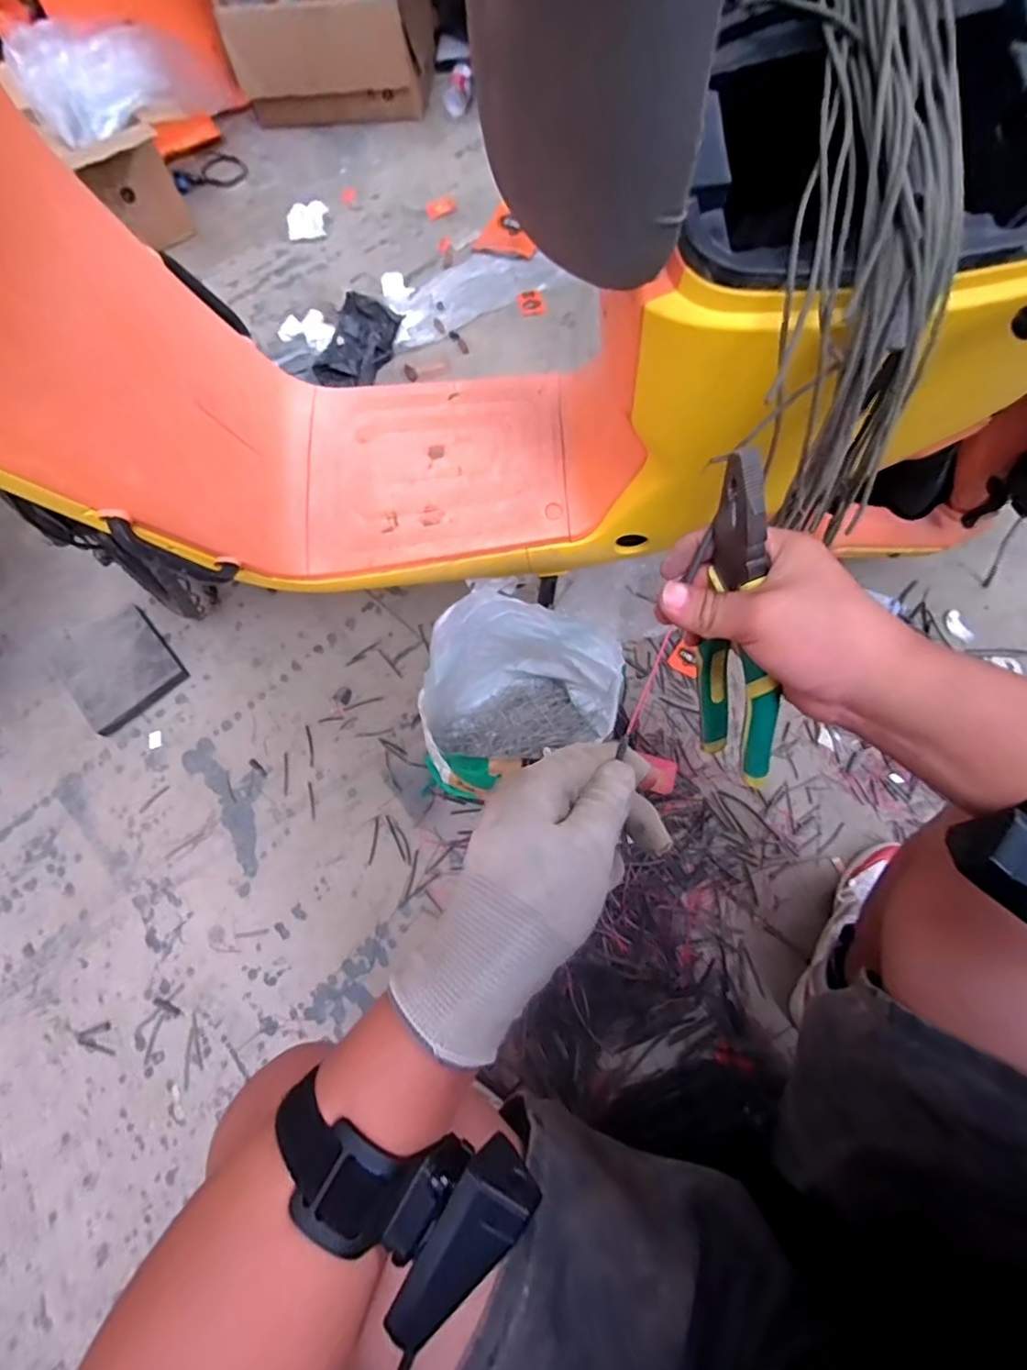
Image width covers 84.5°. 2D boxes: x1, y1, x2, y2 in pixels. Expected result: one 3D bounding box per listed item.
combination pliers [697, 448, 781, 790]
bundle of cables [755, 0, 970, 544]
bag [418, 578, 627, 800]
[{"bbox_3d":[0.128,-0.030,0.326,0.021,0.196,0.051,-14,30,-3],"label":"combination pliers"},{"bbox_3d":[0.222,-0.303,0.367,0.095,0.092,0.350,0,102,2],"label":"bundle of cables"},{"bbox_3d":[0.000,0.012,0.763,0.250,0.263,0.167,-22,69,-4],"label":"bag"}]

